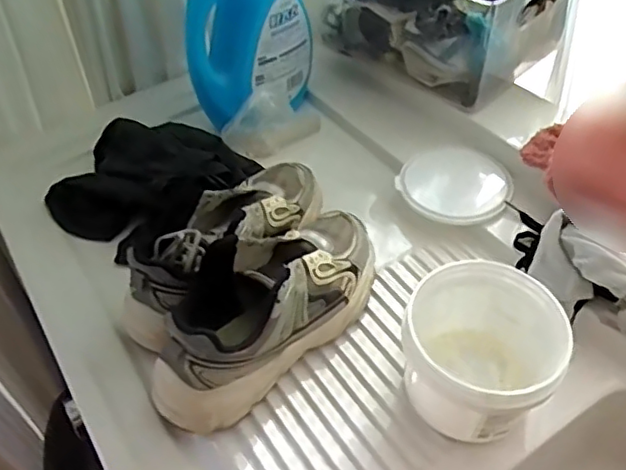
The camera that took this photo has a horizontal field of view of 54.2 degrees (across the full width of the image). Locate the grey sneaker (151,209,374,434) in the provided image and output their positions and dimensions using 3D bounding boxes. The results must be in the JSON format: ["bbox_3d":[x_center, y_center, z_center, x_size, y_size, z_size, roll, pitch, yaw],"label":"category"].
[{"bbox_3d":[-0.038,0.059,0.535,0.239,0.107,0.089,-38,54,-26],"label":"grey sneaker"}]

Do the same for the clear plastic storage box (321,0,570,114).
[{"bbox_3d":[0.145,-0.283,0.753,0.157,0.123,0.272,-37,53,-25],"label":"clear plastic storage box"}]

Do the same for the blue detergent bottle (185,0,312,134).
[{"bbox_3d":[-0.080,-0.258,0.710,0.073,0.233,0.148,30,57,30],"label":"blue detergent bottle"}]

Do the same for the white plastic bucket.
[{"bbox_3d":[0.134,0.096,0.487,0.110,0.086,0.123,13,50,18],"label":"white plastic bucket"}]

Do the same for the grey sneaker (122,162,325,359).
[{"bbox_3d":[-0.082,0.000,0.589,0.085,0.084,0.246,28,56,29],"label":"grey sneaker"}]

